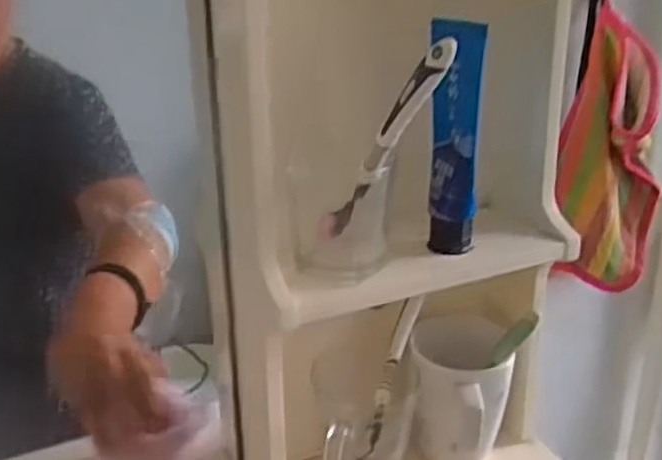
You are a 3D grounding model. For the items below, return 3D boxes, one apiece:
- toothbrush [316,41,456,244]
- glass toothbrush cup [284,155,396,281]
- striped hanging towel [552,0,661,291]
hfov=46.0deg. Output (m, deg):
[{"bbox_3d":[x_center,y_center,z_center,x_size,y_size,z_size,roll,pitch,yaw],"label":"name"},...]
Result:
[{"bbox_3d":[0.031,-0.049,0.478,0.018,0.176,0.014,-14,63,-31],"label":"toothbrush"},{"bbox_3d":[0.007,-0.012,0.534,0.067,0.091,0.064,0,22,0],"label":"glass toothbrush cup"},{"bbox_3d":[0.228,-0.062,0.637,0.077,0.212,0.058,13,25,28],"label":"striped hanging towel"}]

